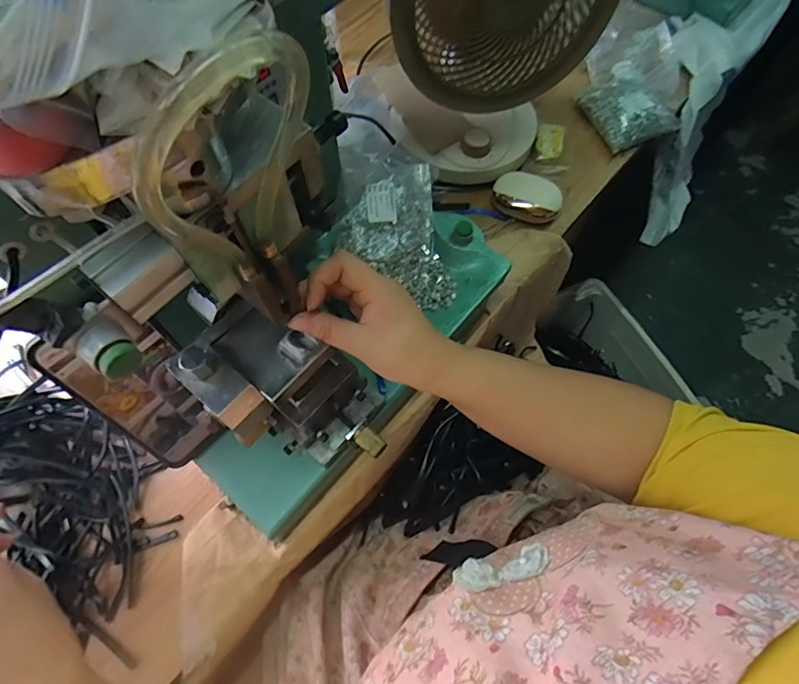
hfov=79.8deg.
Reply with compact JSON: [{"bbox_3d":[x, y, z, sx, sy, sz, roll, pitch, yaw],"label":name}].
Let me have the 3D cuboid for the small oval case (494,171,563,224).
[{"bbox_3d":[0.165,-0.189,0.611,0.083,0.022,0.064,30,68,13],"label":"small oval case"}]

